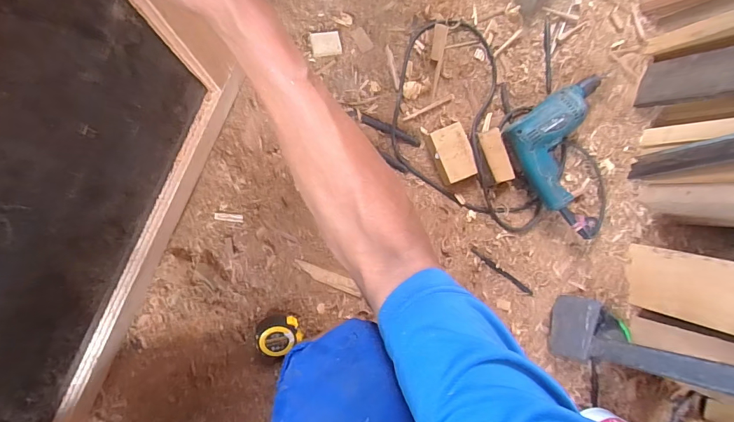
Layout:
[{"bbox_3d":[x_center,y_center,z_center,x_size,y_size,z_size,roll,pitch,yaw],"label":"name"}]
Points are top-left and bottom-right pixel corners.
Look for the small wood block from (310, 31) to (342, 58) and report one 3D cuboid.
[{"bbox_3d":[-0.070,-0.287,0.686,0.050,0.012,0.042,-13,89,-9],"label":"small wood block"}]

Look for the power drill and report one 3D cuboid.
[{"bbox_3d":[0.388,-0.097,0.729,0.215,0.059,0.246,-32,92,-9],"label":"power drill"}]

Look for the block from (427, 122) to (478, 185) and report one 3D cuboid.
[{"bbox_3d":[0.153,-0.101,0.711,0.064,0.035,0.099,-21,91,-9],"label":"block"}]

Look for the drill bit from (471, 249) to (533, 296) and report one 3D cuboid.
[{"bbox_3d":[0.244,0.111,0.720,0.138,0.013,0.010,36,83,-6],"label":"drill bit"}]

